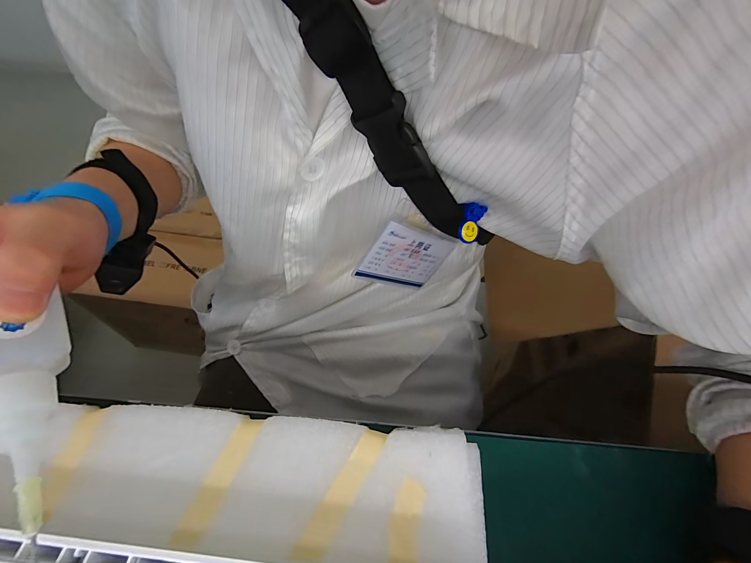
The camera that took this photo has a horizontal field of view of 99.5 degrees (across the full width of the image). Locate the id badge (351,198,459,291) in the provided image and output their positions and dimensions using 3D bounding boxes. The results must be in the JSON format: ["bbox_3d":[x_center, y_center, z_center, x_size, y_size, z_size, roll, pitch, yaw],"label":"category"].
[{"bbox_3d":[0.033,-0.026,0.304,0.096,0.080,0.005,15,32,-41],"label":"id badge"}]

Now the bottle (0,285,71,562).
[{"bbox_3d":[-0.143,0.045,0.128,0.029,0.020,0.116,-25,73,-18],"label":"bottle"}]

